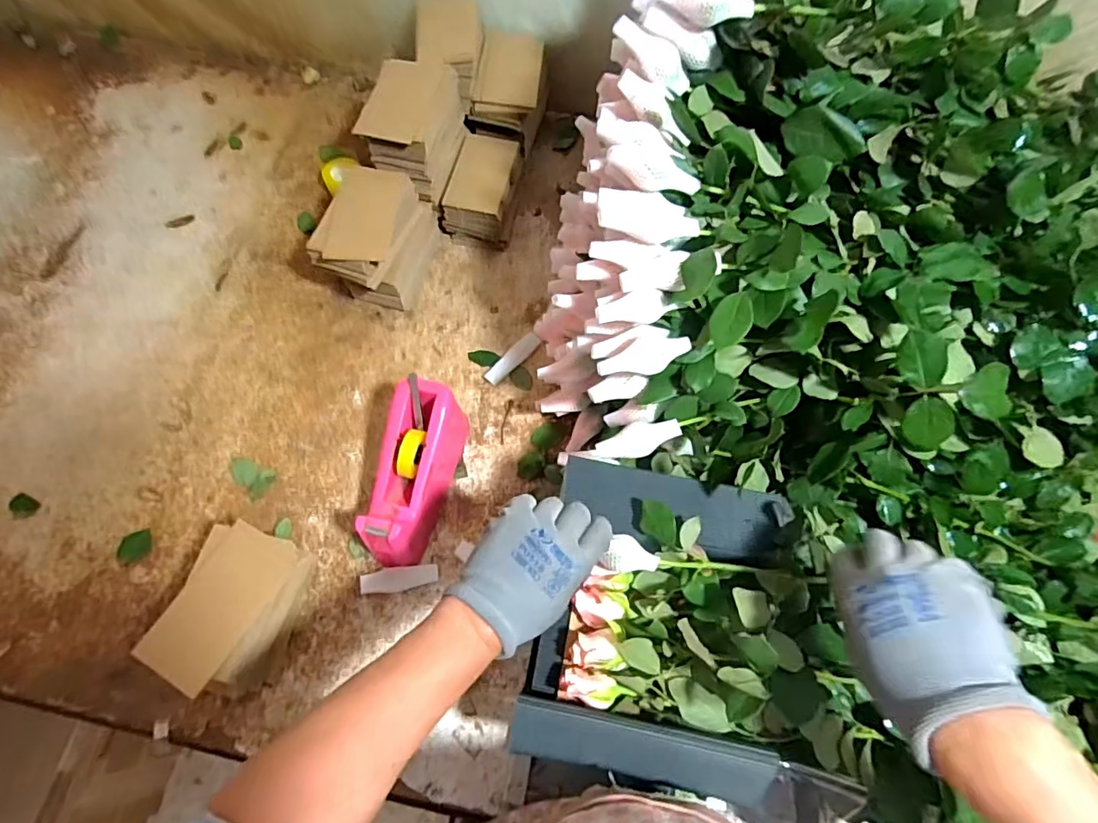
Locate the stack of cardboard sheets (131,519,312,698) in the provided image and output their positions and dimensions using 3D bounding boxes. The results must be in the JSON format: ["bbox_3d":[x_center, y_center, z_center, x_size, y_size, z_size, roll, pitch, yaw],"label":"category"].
[{"bbox_3d":[-0.319,0.202,0.564,0.089,0.099,0.144,18,68,6],"label":"stack of cardboard sheets"}]

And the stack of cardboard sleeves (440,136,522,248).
[{"bbox_3d":[-0.096,-0.324,0.806,0.094,0.085,0.141,13,67,3],"label":"stack of cardboard sleeves"}]

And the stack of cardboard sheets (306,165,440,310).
[{"bbox_3d":[-0.228,-0.227,0.723,0.103,0.145,0.164,12,67,3],"label":"stack of cardboard sheets"}]

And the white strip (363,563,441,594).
[{"bbox_3d":[-0.172,0.193,0.625,0.085,0.006,0.027,-1,78,-22],"label":"white strip"}]

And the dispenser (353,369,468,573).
[{"bbox_3d":[-0.155,0.073,0.629,0.076,0.101,0.200,11,67,3],"label":"dispenser"}]

